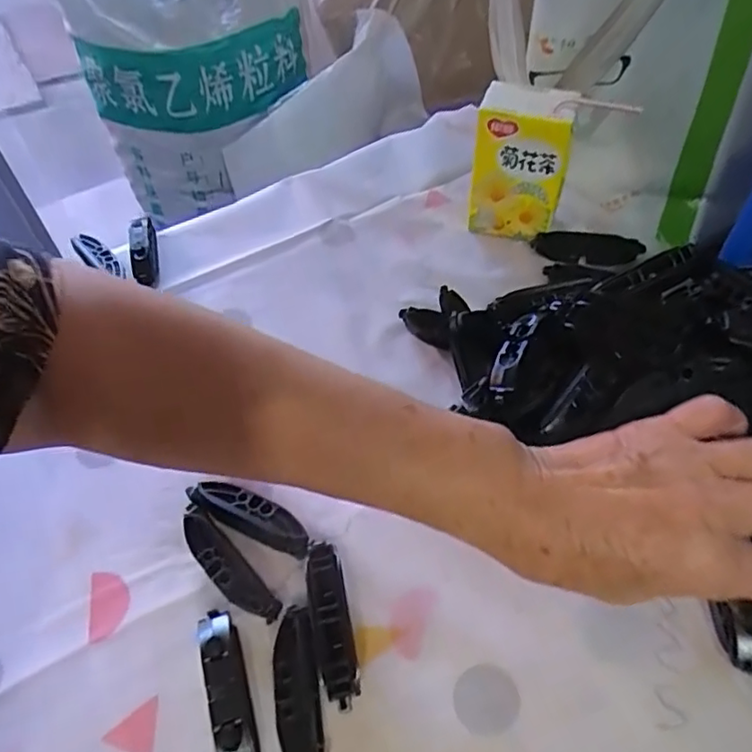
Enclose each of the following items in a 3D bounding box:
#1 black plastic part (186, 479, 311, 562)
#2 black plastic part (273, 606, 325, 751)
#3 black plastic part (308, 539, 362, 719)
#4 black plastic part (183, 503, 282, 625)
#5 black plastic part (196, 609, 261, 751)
[{"bbox_3d":[-0.071,0.079,0.345,0.078,0.013,0.023,19,57,17],"label":"black plastic part"},{"bbox_3d":[-0.037,0.154,0.289,0.020,0.018,0.078,-10,53,-3],"label":"black plastic part"},{"bbox_3d":[-0.022,0.126,0.308,0.019,0.017,0.079,-12,53,-4],"label":"black plastic part"},{"bbox_3d":[-0.082,0.104,0.329,0.019,0.015,0.079,-38,59,-22],"label":"black plastic part"},{"bbox_3d":[-0.071,0.153,0.290,0.022,0.019,0.080,-18,54,-9],"label":"black plastic part"}]

